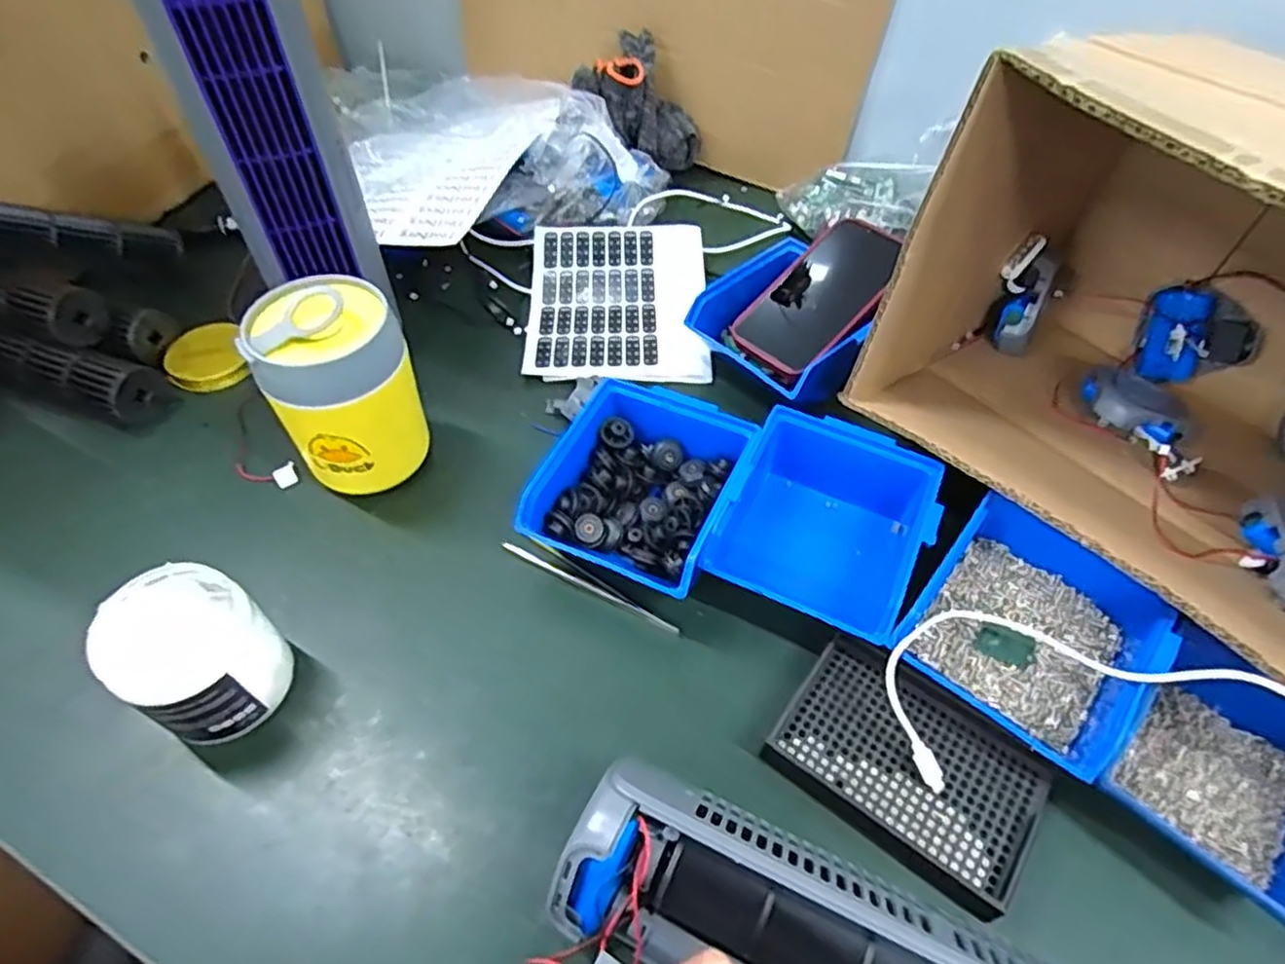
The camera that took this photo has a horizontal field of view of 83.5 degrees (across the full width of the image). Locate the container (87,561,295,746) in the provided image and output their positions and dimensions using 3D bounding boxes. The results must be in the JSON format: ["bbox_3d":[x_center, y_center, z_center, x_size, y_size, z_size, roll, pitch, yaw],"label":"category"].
[{"bbox_3d":[-0.246,0.098,0.406,0.073,0.086,0.070,1,52,-1],"label":"container"}]

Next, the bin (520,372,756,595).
[{"bbox_3d":[0.004,0.003,0.489,0.116,0.069,0.149,20,56,14],"label":"bin"}]

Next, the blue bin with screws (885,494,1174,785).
[{"bbox_3d":[0.224,0.084,0.418,0.115,0.058,0.129,35,61,23],"label":"blue bin with screws"}]

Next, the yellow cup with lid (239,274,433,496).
[{"bbox_3d":[-0.198,-0.058,0.495,0.087,0.145,0.082,1,52,-1],"label":"yellow cup with lid"}]

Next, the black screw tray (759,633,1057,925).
[{"bbox_3d":[0.145,0.155,0.396,0.132,0.016,0.090,32,58,21],"label":"black screw tray"}]

